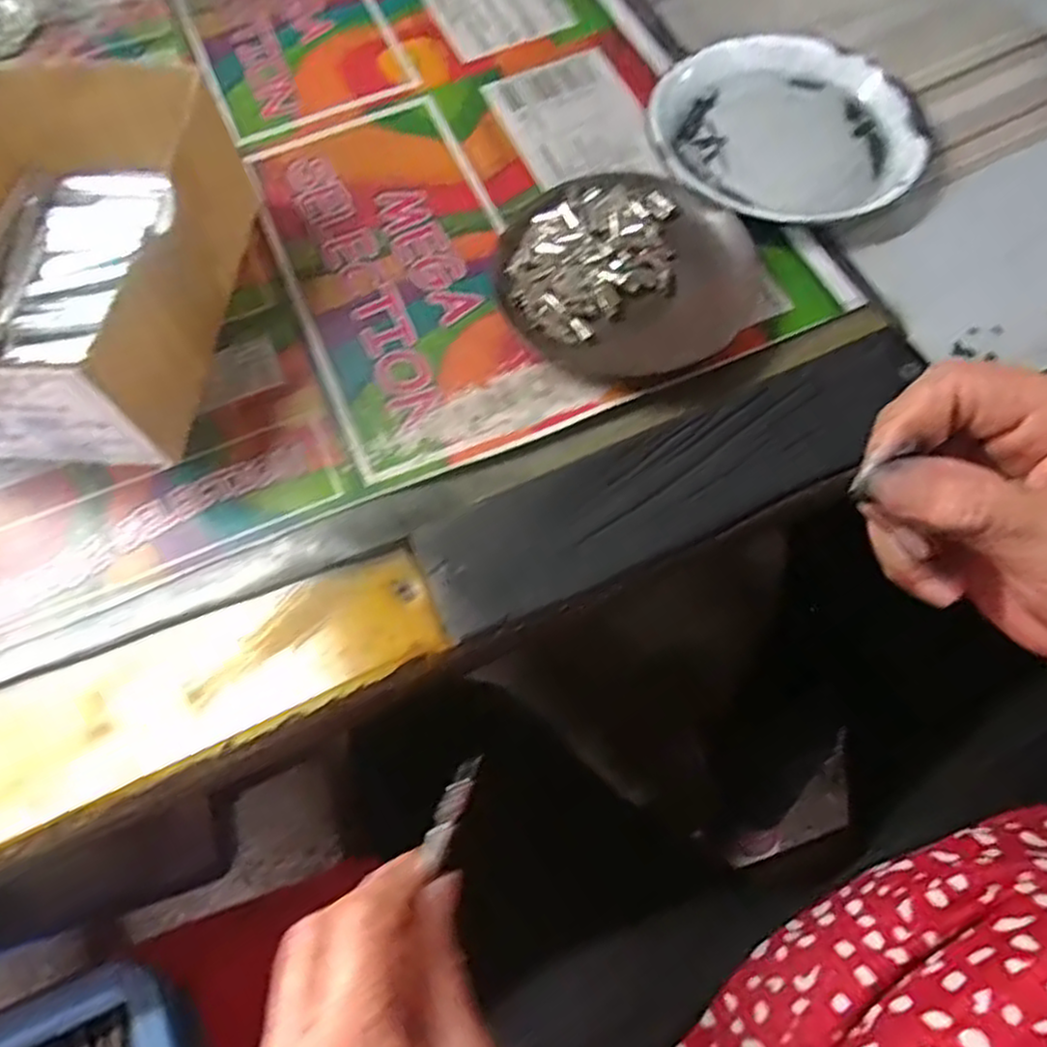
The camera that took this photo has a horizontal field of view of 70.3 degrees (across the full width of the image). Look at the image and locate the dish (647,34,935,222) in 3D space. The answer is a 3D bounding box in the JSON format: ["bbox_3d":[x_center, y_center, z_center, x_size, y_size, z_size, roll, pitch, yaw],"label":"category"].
[{"bbox_3d":[0.133,-0.200,0.380,0.133,0.014,0.132,22,68,12],"label":"dish"}]

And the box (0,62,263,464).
[{"bbox_3d":[-0.198,-0.112,0.321,0.124,0.069,0.158,2,65,3],"label":"box"}]

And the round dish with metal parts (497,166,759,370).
[{"bbox_3d":[0.047,-0.116,0.341,0.114,0.018,0.107,-1,65,2],"label":"round dish with metal parts"}]

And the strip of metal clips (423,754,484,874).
[{"bbox_3d":[-0.024,0.095,0.249,0.009,0.004,0.039,23,93,12],"label":"strip of metal clips"}]

